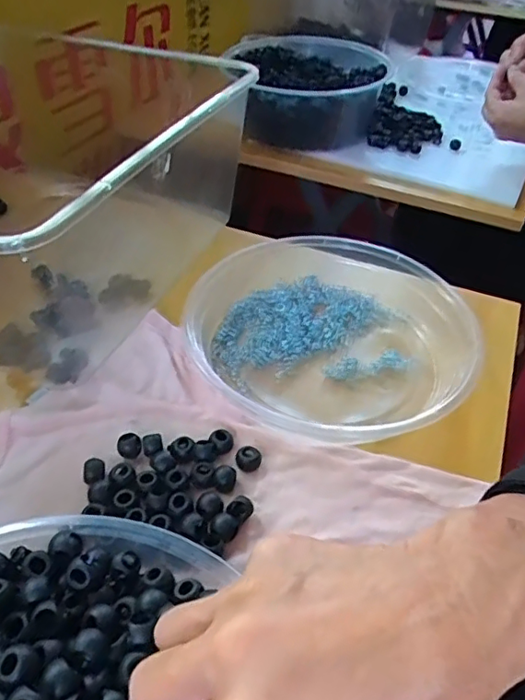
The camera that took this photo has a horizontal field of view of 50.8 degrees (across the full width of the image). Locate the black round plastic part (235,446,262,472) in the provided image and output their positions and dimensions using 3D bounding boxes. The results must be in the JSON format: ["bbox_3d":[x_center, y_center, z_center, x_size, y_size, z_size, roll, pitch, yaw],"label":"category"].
[{"bbox_3d":[-0.008,0.066,0.340,0.014,0.009,0.015,2,44,-2],"label":"black round plastic part"}]

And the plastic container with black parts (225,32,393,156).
[{"bbox_3d":[0.064,-0.378,0.808,0.217,0.089,0.223,7,44,4],"label":"plastic container with black parts"}]

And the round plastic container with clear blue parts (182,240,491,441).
[{"bbox_3d":[0.046,-0.018,0.418,0.195,0.038,0.209,3,43,-3],"label":"round plastic container with clear blue parts"}]

